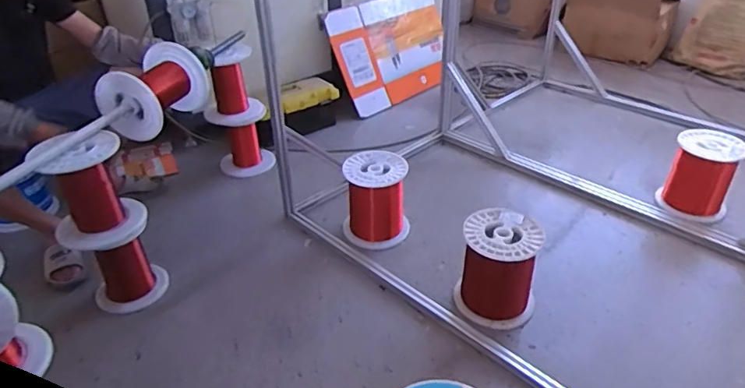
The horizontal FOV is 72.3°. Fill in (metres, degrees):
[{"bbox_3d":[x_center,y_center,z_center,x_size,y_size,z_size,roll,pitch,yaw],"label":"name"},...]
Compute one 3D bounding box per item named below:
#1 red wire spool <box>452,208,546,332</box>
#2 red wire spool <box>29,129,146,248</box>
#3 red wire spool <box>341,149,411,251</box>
[{"bbox_3d":[0.334,0.196,1.354,0.199,0.240,0.212,-3,35,2],"label":"red wire spool"},{"bbox_3d":[-0.737,-0.007,1.337,0.214,0.270,0.209,-22,39,-29],"label":"red wire spool"},{"bbox_3d":[0.009,0.017,1.636,0.202,0.252,0.189,0,33,0],"label":"red wire spool"}]

